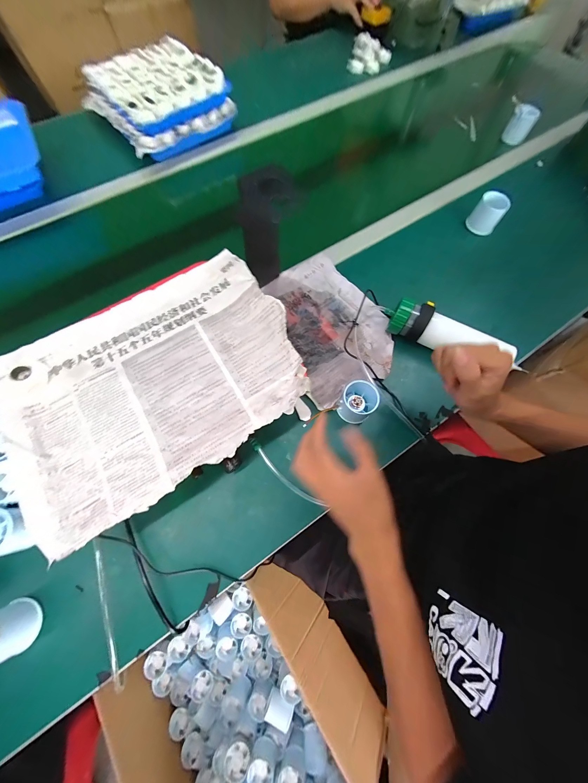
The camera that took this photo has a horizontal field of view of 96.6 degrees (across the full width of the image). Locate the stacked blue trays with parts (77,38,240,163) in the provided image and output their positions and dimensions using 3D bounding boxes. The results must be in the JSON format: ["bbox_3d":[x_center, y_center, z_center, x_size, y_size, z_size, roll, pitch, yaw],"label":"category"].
[{"bbox_3d":[-0.344,-0.740,0.653,0.281,0.073,0.342,-33,73,-12],"label":"stacked blue trays with parts"}]

